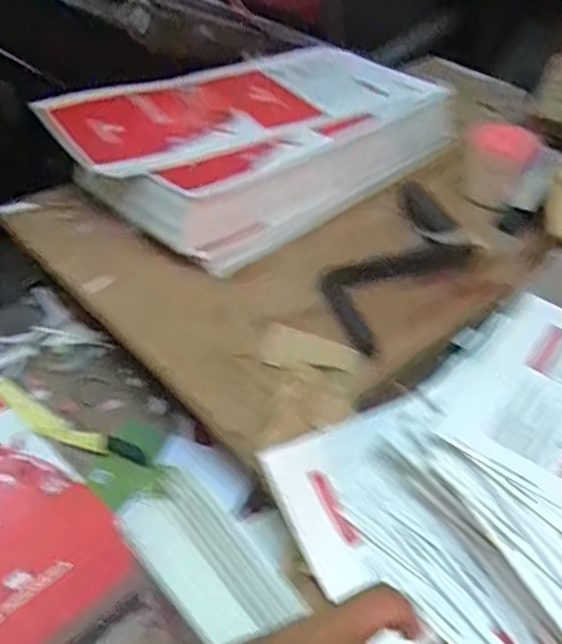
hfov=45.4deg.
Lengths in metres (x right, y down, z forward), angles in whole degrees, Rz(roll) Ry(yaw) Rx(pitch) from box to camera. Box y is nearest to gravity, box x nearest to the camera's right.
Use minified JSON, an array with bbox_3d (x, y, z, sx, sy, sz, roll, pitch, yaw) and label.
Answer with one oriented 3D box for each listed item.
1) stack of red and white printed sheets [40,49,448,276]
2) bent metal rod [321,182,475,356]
[{"bbox_3d":[-0.027,-0.211,0.746,0.411,0.061,0.281,-30,52,-32],"label":"stack of red and white printed sheets"},{"bbox_3d":[0.113,-0.054,0.613,0.091,0.025,0.206,25,46,23],"label":"bent metal rod"}]

